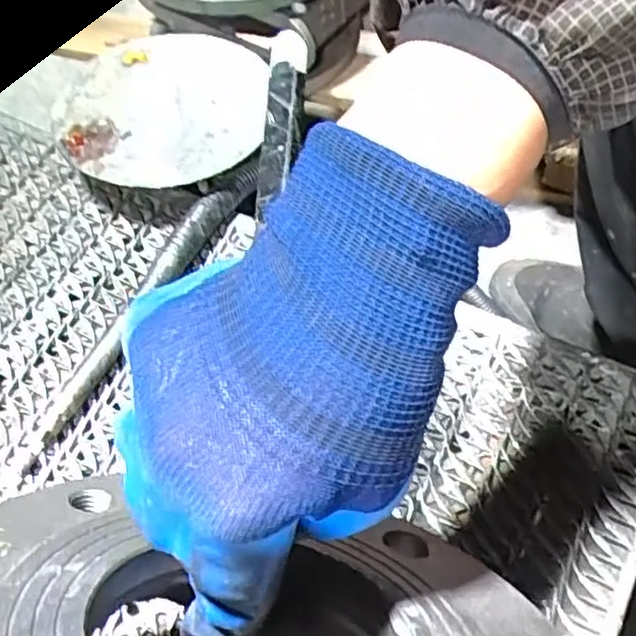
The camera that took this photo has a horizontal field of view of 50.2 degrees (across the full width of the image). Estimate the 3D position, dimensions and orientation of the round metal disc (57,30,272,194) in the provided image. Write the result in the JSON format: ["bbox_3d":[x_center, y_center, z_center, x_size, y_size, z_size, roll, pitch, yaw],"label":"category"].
[{"bbox_3d":[-0.115,-0.152,0.488,0.149,0.014,0.136,-2,64,3],"label":"round metal disc"}]

